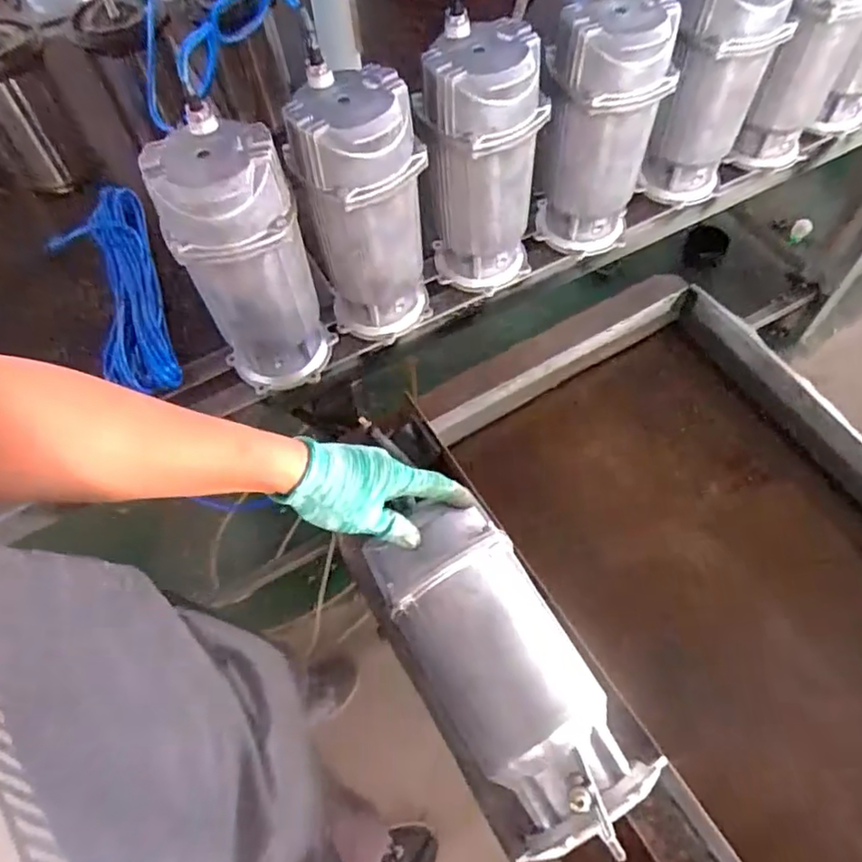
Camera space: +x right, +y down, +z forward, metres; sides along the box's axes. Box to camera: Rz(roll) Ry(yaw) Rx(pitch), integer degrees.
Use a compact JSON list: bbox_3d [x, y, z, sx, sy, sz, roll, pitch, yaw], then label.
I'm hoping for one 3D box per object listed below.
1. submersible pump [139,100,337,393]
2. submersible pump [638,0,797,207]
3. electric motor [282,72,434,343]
[{"bbox_3d":[-0.198,-0.175,0.700,0.126,0.291,0.109,-24,61,-11],"label":"submersible pump"},{"bbox_3d":[0.368,-0.454,0.830,0.130,0.289,0.114,15,62,12],"label":"submersible pump"},{"bbox_3d":[-0.070,-0.241,0.733,0.125,0.291,0.115,11,61,9],"label":"electric motor"}]

